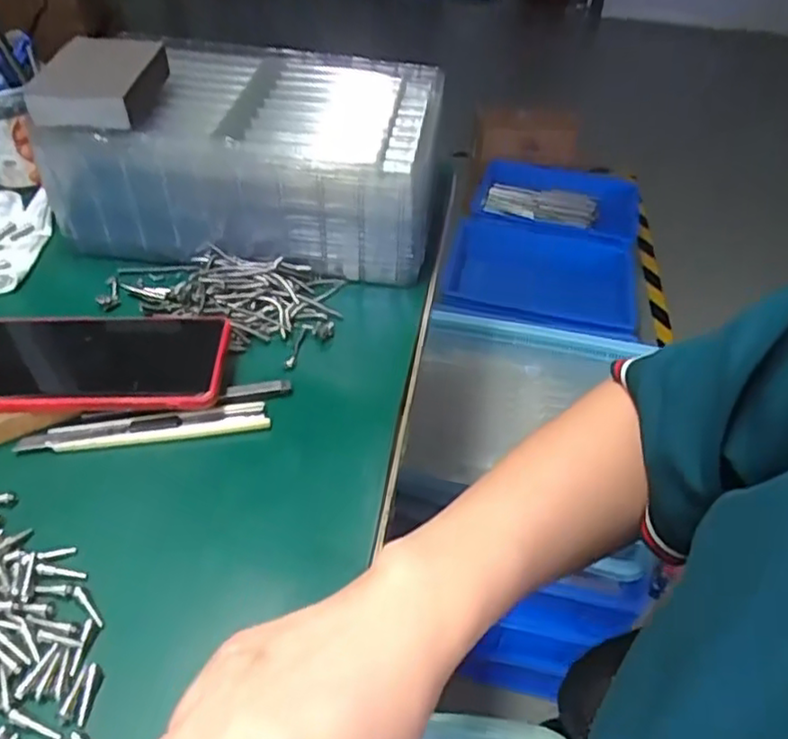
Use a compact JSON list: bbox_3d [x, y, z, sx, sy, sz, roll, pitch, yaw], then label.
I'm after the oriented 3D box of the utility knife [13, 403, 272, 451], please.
[{"bbox_3d":[-0.148,0.035,0.405,0.141,0.009,0.018,-4,45,-10],"label":"utility knife"}]

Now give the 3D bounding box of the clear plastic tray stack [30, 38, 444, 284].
[{"bbox_3d":[-0.109,-0.172,0.547,0.278,0.118,0.170,6,44,0],"label":"clear plastic tray stack"}]

